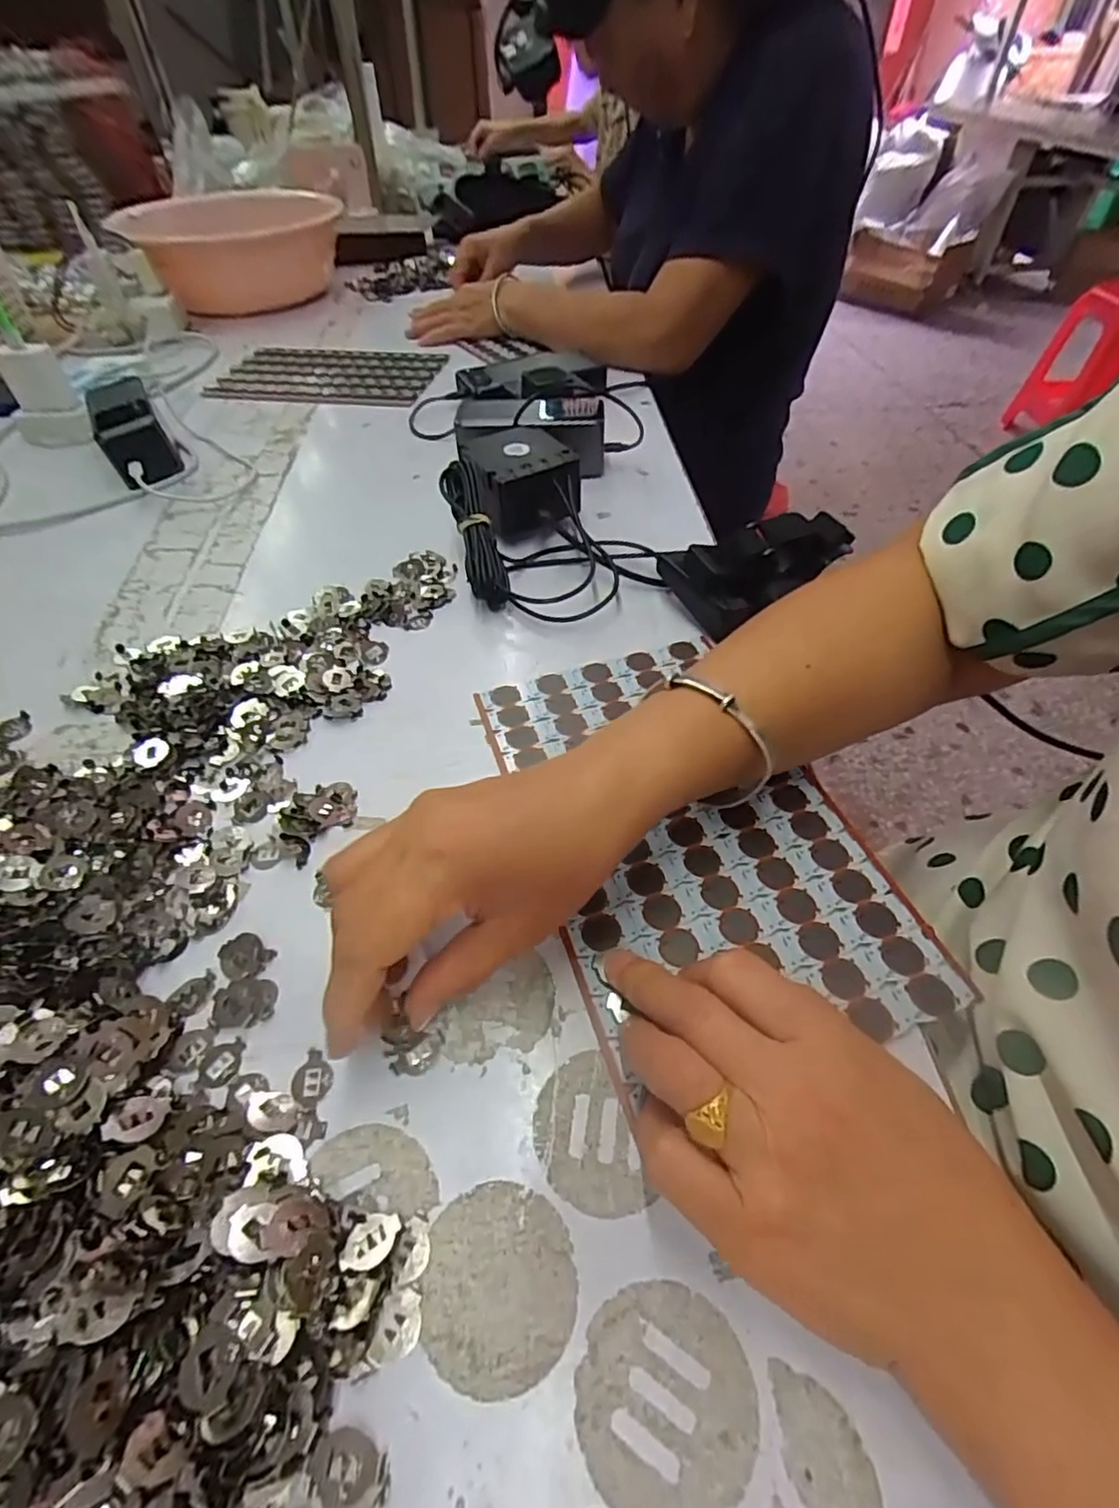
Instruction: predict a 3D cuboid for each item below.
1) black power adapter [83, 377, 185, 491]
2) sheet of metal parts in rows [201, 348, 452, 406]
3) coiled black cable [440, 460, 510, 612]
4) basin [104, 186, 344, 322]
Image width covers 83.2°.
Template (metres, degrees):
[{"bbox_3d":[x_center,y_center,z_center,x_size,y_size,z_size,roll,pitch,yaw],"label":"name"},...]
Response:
[{"bbox_3d":[-0.404,-0.304,0.599,0.060,0.052,0.147,-26,54,-20],"label":"black power adapter"},{"bbox_3d":[-0.280,-0.465,0.770,0.265,0.008,0.163,6,49,6],"label":"sheet of metal parts in rows"},{"bbox_3d":[-0.059,-0.156,0.449,0.029,0.026,0.108,-13,74,-10],"label":"coiled black cable"},{"bbox_3d":[-0.509,-0.795,0.992,0.294,0.104,0.348,-18,51,-14],"label":"basin"}]

